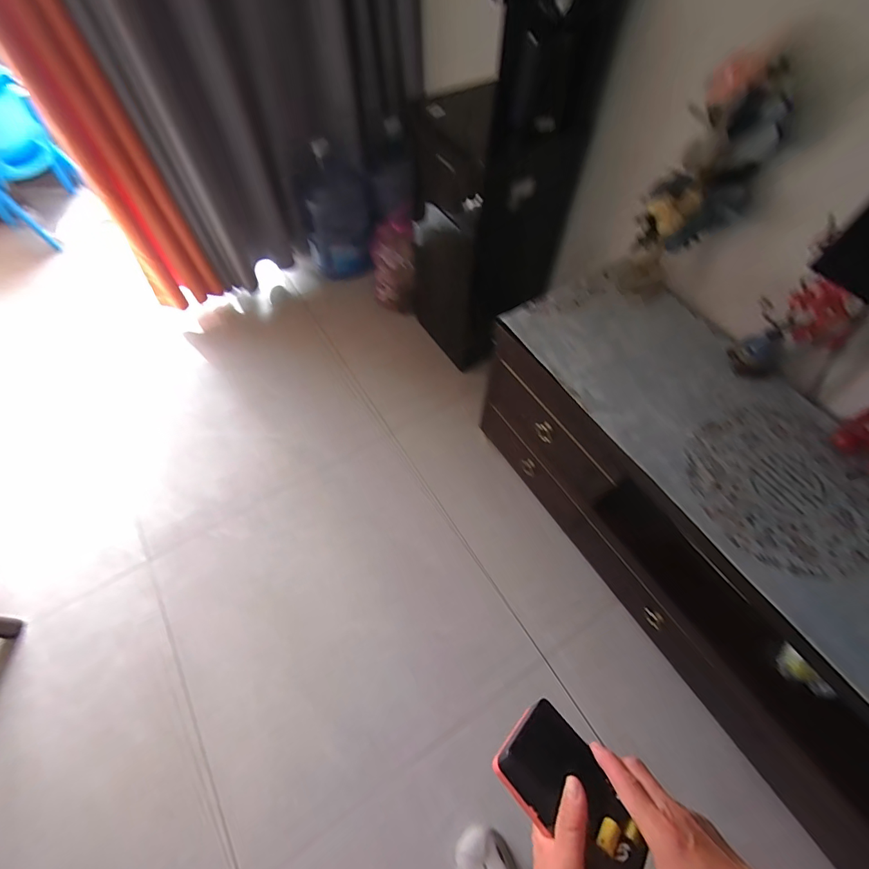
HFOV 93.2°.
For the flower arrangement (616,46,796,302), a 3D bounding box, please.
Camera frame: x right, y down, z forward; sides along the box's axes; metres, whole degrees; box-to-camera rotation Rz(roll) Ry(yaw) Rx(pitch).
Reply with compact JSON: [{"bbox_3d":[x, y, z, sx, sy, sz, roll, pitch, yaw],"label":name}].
[{"bbox_3d":[0.443,-0.396,0.698,0.133,0.376,0.108,30,64,16],"label":"flower arrangement"}]

